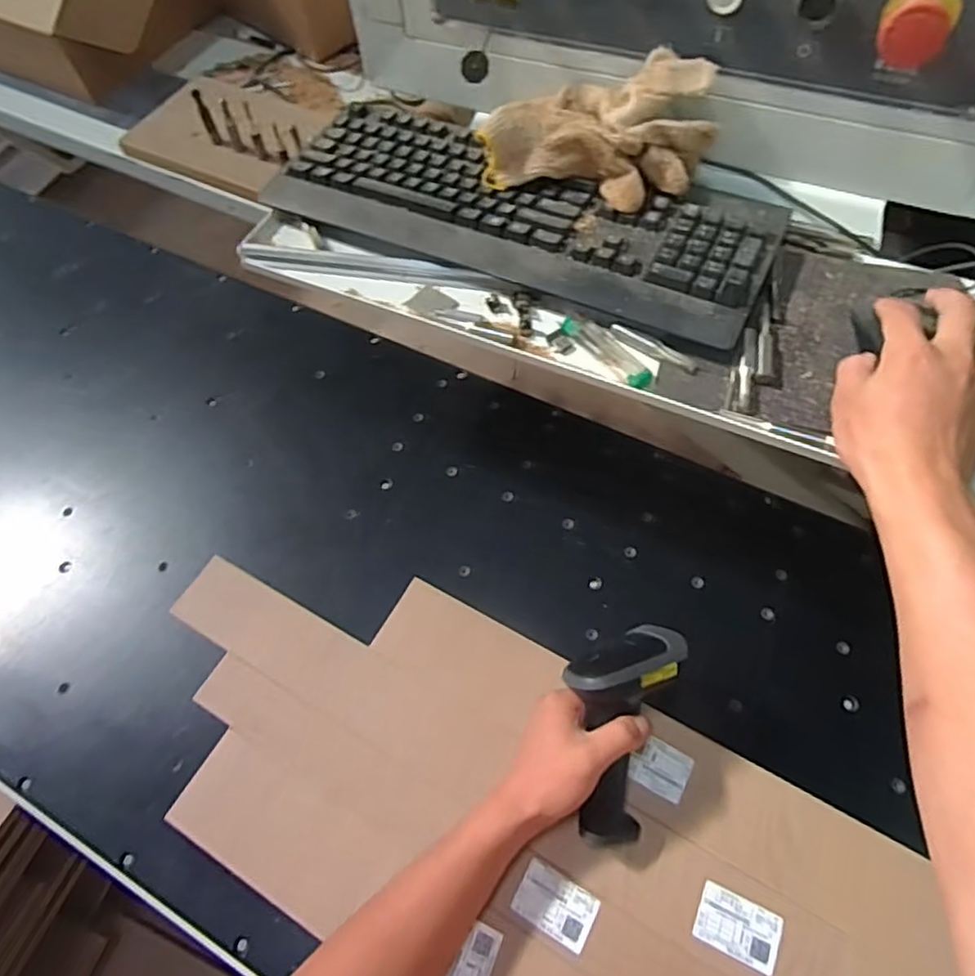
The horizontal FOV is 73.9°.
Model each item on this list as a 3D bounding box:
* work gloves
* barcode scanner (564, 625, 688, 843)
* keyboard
[{"bbox_3d":[0.094,-0.305,0.549,0.180,0.080,0.096,16,63,12],"label":"work gloves"},{"bbox_3d":[0.099,0.191,0.518,0.082,0.057,0.163,11,90,9],"label":"barcode scanner"},{"bbox_3d":[0.024,-0.252,0.578,0.445,0.024,0.167,22,65,15],"label":"keyboard"}]

